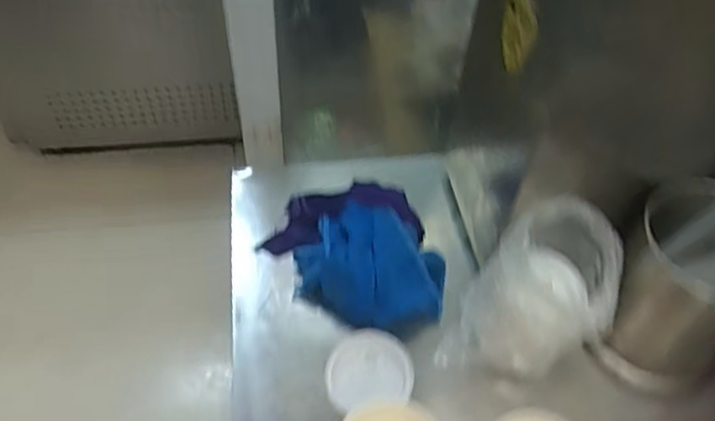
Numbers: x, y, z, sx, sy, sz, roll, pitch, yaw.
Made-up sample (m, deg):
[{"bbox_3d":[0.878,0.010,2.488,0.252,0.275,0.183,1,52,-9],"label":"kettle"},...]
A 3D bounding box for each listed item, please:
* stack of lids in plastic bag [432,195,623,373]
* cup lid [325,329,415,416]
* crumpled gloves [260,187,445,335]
[{"bbox_3d":[0.169,0.081,0.587,0.117,0.141,0.128,26,55,16],"label":"stack of lids in plastic bag"},{"bbox_3d":[0.011,0.156,0.617,0.083,0.005,0.073,-10,73,-4],"label":"cup lid"},{"bbox_3d":[-0.006,0.043,0.681,0.178,0.064,0.194,-12,54,-12],"label":"crumpled gloves"}]

